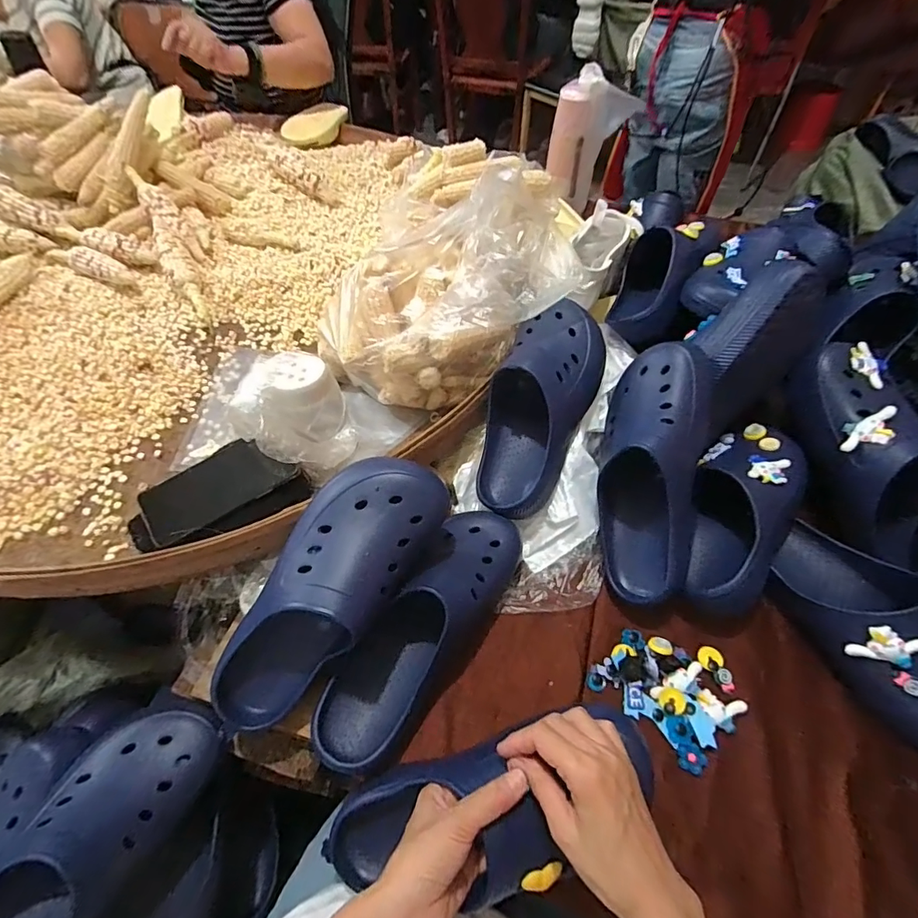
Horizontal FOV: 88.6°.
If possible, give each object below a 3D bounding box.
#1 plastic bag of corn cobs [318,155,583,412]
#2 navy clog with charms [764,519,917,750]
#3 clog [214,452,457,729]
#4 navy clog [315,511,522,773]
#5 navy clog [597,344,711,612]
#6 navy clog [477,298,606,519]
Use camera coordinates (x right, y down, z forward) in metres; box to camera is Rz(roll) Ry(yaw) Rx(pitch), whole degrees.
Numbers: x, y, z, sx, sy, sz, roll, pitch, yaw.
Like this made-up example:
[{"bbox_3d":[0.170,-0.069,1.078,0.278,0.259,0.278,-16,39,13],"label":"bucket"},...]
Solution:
[{"bbox_3d":[-0.017,-0.202,0.610,0.299,0.213,0.204,-28,59,-17],"label":"plastic bag of corn cobs"},{"bbox_3d":[0.421,0.175,0.464,0.108,0.081,0.254,-18,56,-12],"label":"navy clog with charms"},{"bbox_3d":[-0.126,0.122,0.439,0.114,0.082,0.286,36,90,21],"label":"clog"},{"bbox_3d":[-0.033,0.160,0.465,0.089,0.078,0.285,29,60,20],"label":"navy clog"},{"bbox_3d":[0.213,0.008,0.522,0.104,0.095,0.280,7,89,3],"label":"navy clog"},{"bbox_3d":[0.097,-0.067,0.562,0.116,0.082,0.277,19,85,10],"label":"navy clog"}]

